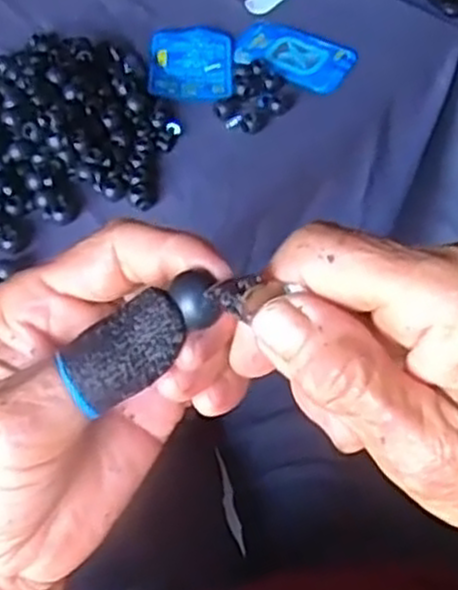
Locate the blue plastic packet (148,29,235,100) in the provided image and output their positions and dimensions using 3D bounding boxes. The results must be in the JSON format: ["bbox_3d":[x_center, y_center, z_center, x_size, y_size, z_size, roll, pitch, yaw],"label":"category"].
[{"bbox_3d":[-0.029,-0.186,0.638,0.067,0.006,0.096,-1,50,-3],"label":"blue plastic packet"}]

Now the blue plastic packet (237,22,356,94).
[{"bbox_3d":[0.053,-0.199,0.656,0.097,0.006,0.068,24,53,16],"label":"blue plastic packet"}]

